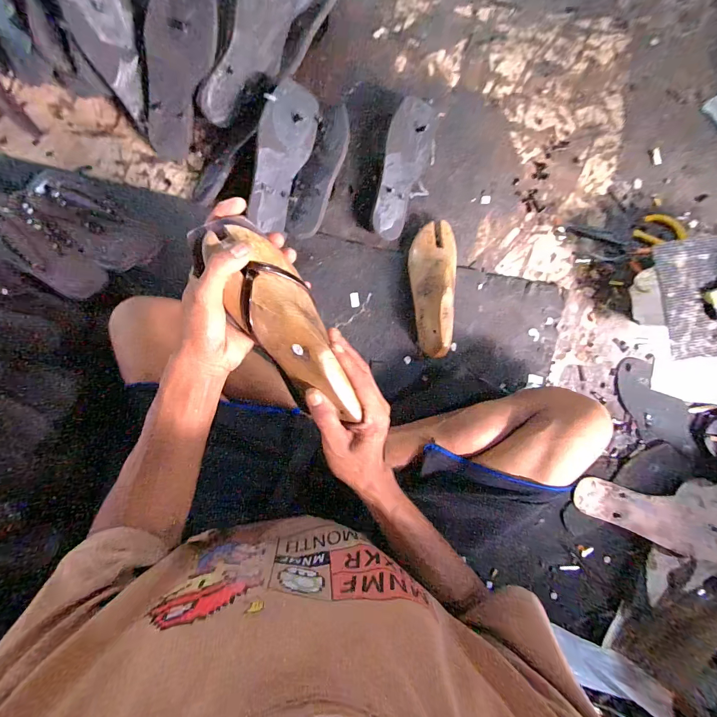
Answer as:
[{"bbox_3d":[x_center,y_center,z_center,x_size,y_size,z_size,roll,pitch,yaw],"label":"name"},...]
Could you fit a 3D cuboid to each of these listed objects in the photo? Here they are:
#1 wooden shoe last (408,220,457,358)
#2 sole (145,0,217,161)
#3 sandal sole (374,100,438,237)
[{"bbox_3d":[0.127,-0.121,0.561,0.081,0.076,0.234,3,88,-3],"label":"wooden shoe last"},{"bbox_3d":[-0.279,-0.430,0.519,0.083,0.238,0.026,8,44,-28],"label":"sole"},{"bbox_3d":[0.078,-0.333,0.588,0.089,0.015,0.243,15,92,-32],"label":"sandal sole"}]

